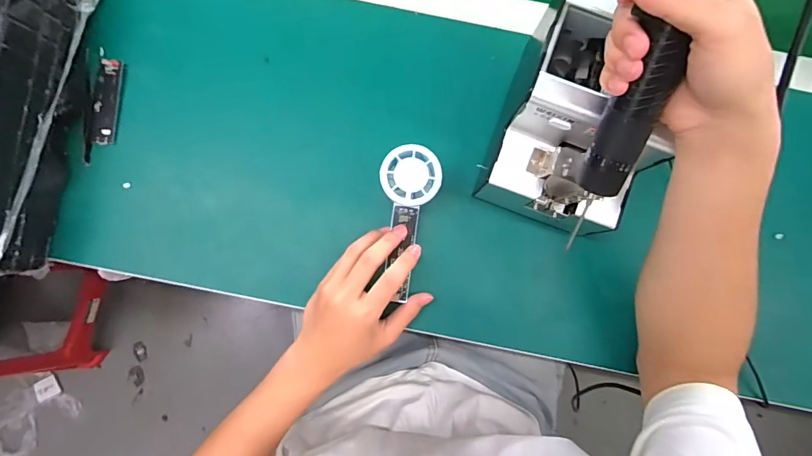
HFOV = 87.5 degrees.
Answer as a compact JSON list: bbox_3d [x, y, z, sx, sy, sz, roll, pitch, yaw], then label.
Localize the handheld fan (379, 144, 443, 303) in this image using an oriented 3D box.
[{"bbox_3d":[0.001,-0.004,0.408,0.056,0.022,0.148,4,98,-1],"label":"handheld fan"}]

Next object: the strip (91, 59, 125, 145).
[{"bbox_3d":[-0.320,-0.135,0.456,0.023,0.006,0.092,4,85,-1],"label":"strip"}]

